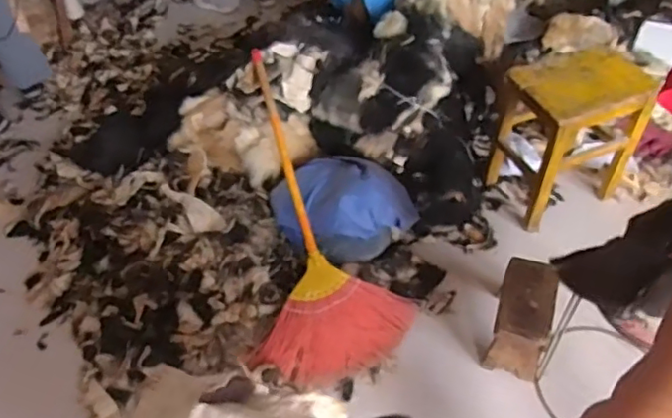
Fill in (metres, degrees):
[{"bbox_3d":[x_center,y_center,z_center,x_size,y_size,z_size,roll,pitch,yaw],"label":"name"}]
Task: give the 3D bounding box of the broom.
[{"bbox_3d":[-0.088,0.001,1.594,0.410,0.083,0.903,-15,81,-8],"label":"broom"}]

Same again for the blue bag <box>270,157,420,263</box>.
[{"bbox_3d":[0.025,-0.012,1.634,0.380,0.232,0.260,-14,49,-10],"label":"blue bag"}]

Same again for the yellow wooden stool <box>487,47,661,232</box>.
[{"bbox_3d":[0.663,-0.228,1.706,0.329,0.431,0.274,-18,50,-13],"label":"yellow wooden stool"}]

